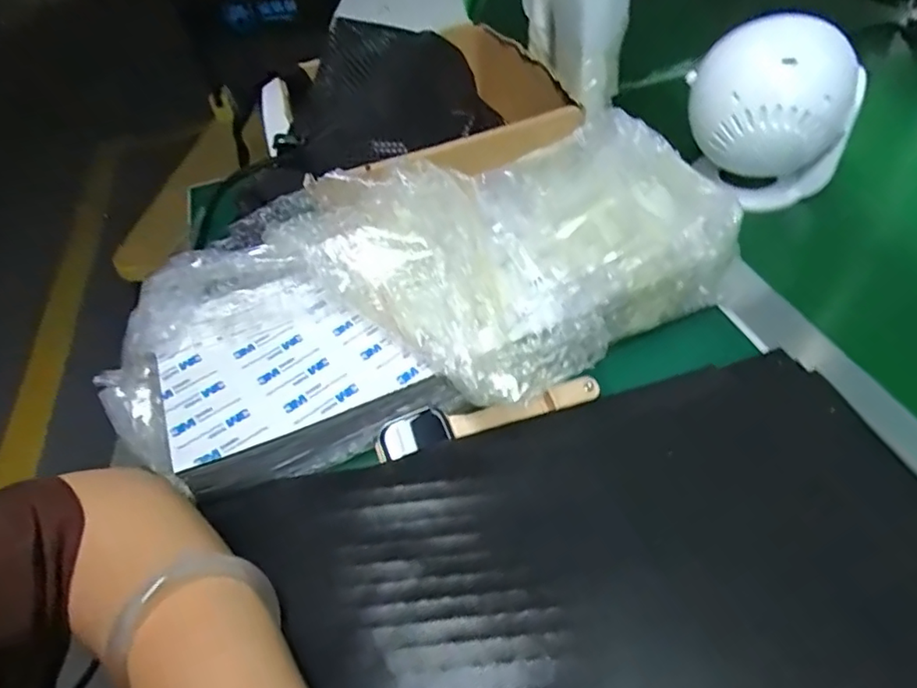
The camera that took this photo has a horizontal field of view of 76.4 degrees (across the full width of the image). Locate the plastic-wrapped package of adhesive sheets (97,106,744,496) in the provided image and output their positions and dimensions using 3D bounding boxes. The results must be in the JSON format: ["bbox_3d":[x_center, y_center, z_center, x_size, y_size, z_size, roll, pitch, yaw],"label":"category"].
[{"bbox_3d":[-0.025,-0.038,0.348,0.373,0.047,0.184,-18,63,-4],"label":"plastic-wrapped package of adhesive sheets"}]

